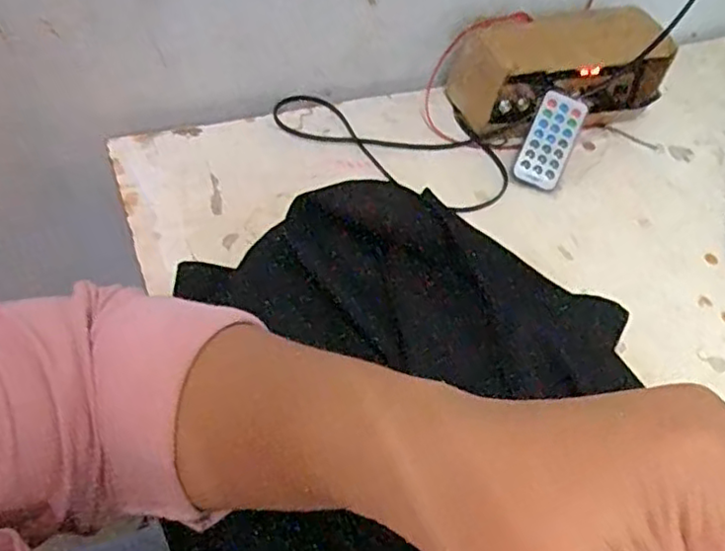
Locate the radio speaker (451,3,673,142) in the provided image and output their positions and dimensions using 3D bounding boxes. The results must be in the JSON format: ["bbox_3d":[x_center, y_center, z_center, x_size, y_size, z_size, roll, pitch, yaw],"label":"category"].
[{"bbox_3d":[0.173,-0.180,0.587,0.193,0.081,0.069,-11,54,-16],"label":"radio speaker"}]

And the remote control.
[{"bbox_3d":[0.158,-0.113,0.552,0.039,0.006,0.083,25,83,-4],"label":"remote control"}]

